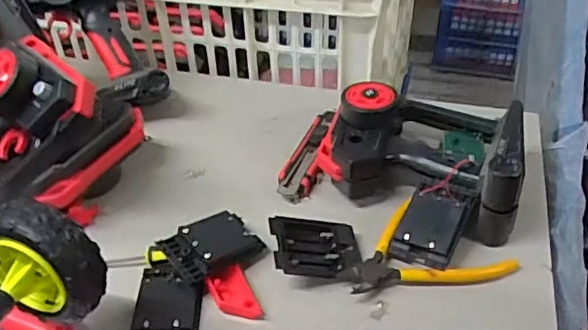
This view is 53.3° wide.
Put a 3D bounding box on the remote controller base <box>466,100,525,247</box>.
[{"bbox_3d":[0.201,0.003,0.554,0.035,0.082,0.136,16,40,20],"label":"remote controller base"}]

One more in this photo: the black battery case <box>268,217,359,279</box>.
[{"bbox_3d":[0.019,0.072,0.510,0.080,0.019,0.056,8,50,-16],"label":"black battery case"}]

